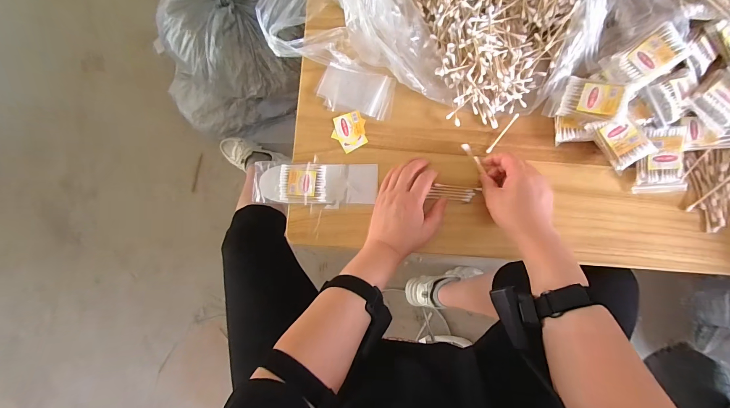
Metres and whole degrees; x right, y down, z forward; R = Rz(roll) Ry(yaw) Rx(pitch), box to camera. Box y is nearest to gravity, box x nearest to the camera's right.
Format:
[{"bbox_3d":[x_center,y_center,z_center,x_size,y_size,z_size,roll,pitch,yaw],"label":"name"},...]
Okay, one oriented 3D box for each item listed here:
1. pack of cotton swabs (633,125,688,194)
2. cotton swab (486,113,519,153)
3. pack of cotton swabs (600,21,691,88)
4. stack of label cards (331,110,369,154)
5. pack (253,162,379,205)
[{"bbox_3d":[0.408,-0.060,0.433,0.059,0.016,0.088,1,96,8],"label":"pack of cotton swabs"},{"bbox_3d":[0.205,-0.105,0.468,0.006,0.010,0.071,38,89,8],"label":"cotton swab"},{"bbox_3d":[0.375,-0.194,0.418,0.089,0.025,0.054,-27,82,2],"label":"pack of cotton swabs"},{"bbox_3d":[-0.023,-0.114,0.492,0.053,0.004,0.056,-28,90,6],"label":"stack of label cards"},{"bbox_3d":[-0.080,-0.032,0.489,0.195,0.012,0.064,2,84,6],"label":"pack"}]

